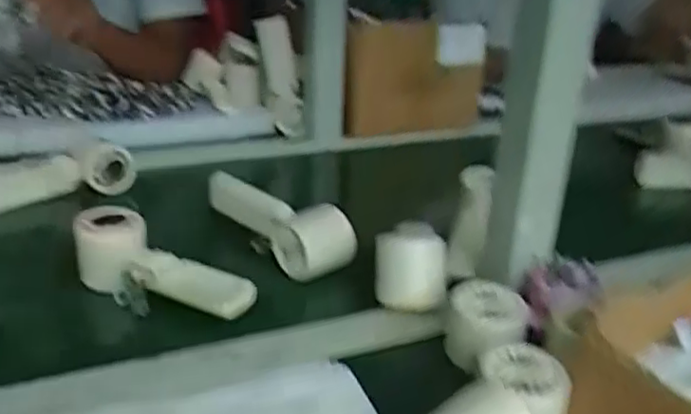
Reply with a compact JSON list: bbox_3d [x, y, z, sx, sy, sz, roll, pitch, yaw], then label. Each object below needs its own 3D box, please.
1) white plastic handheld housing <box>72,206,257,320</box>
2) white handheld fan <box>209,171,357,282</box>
[{"bbox_3d":[-0.160,0.050,0.549,0.162,0.055,0.069,16,28,26],"label":"white plastic handheld housing"},{"bbox_3d":[-0.067,0.017,0.643,0.058,0.067,0.164,-17,32,-37],"label":"white handheld fan"}]

